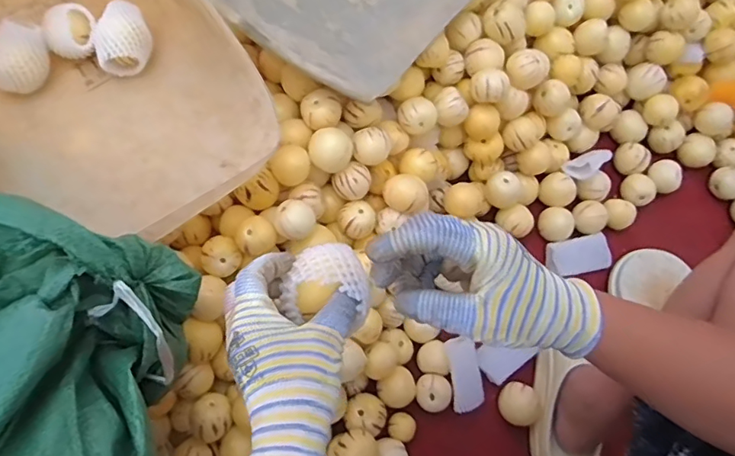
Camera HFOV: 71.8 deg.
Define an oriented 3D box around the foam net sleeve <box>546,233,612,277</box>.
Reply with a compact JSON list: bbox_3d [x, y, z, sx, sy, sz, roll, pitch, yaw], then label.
[{"bbox_3d":[0.358,0.046,0.855,0.109,0.011,0.061,-11,93,-8],"label":"foam net sleeve"}]

